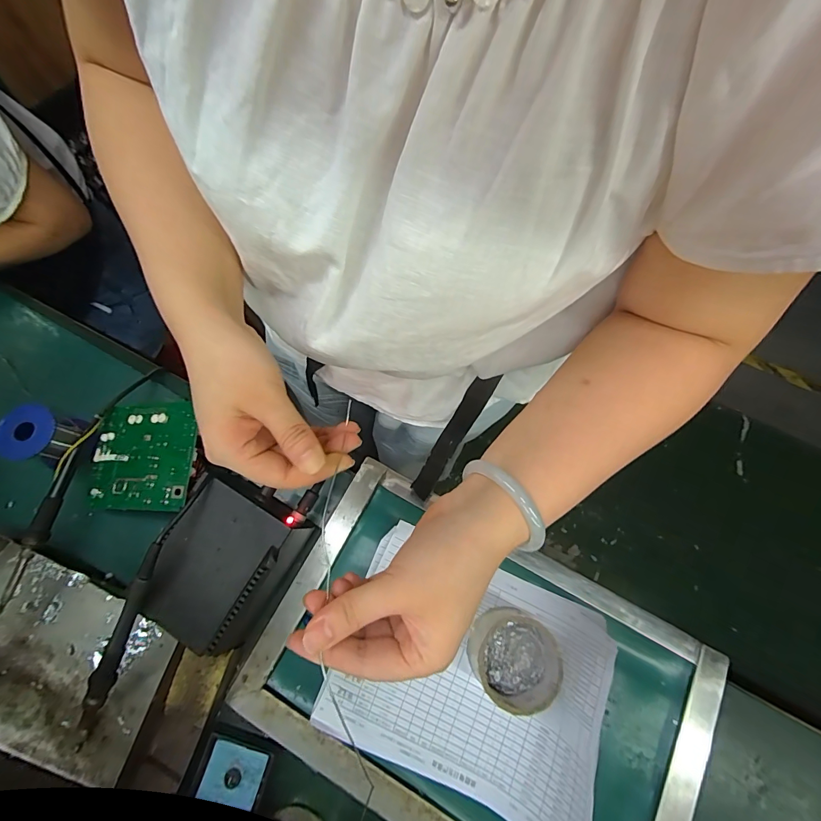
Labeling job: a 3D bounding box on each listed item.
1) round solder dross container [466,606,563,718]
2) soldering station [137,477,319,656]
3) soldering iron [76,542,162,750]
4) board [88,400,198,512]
[{"bbox_3d":[0.107,0.255,0.416,0.080,0.059,0.082,0,69,-1],"label":"round solder dross container"},{"bbox_3d":[-0.191,0.155,0.428,0.109,0.089,0.147,29,72,10],"label":"soldering station"},{"bbox_3d":[-0.283,0.230,0.387,0.020,0.015,0.235,27,100,7],"label":"soldering iron"},{"bbox_3d":[-0.306,0.048,0.463,0.142,0.009,0.126,-3,75,19],"label":"board"}]

